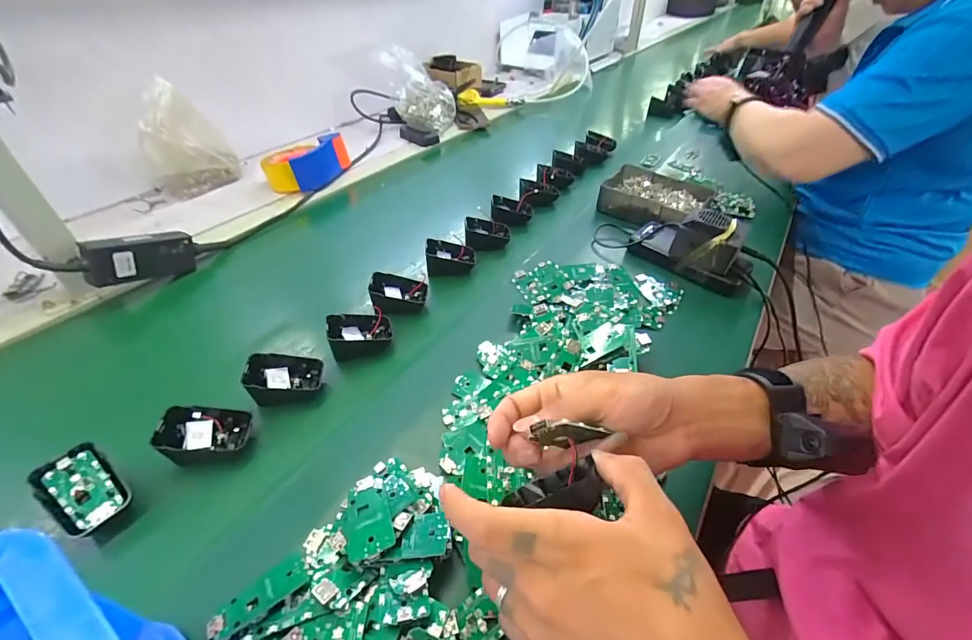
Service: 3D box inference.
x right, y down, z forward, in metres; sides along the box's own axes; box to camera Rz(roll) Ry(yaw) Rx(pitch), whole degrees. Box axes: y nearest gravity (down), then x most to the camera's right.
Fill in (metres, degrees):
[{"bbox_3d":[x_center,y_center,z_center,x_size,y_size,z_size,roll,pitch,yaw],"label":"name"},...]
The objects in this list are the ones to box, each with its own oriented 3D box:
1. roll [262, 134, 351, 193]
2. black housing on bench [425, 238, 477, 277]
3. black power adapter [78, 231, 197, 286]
[{"bbox_3d":[-0.335,-0.292,0.791,0.103,0.071,0.143,22,46,22],"label":"roll"},{"bbox_3d":[-0.048,-0.085,0.576,0.069,0.042,0.042,-8,43,-9],"label":"black housing on bench"},{"bbox_3d":[-0.438,-0.079,0.536,0.027,0.050,0.113,24,28,26],"label":"black power adapter"}]

